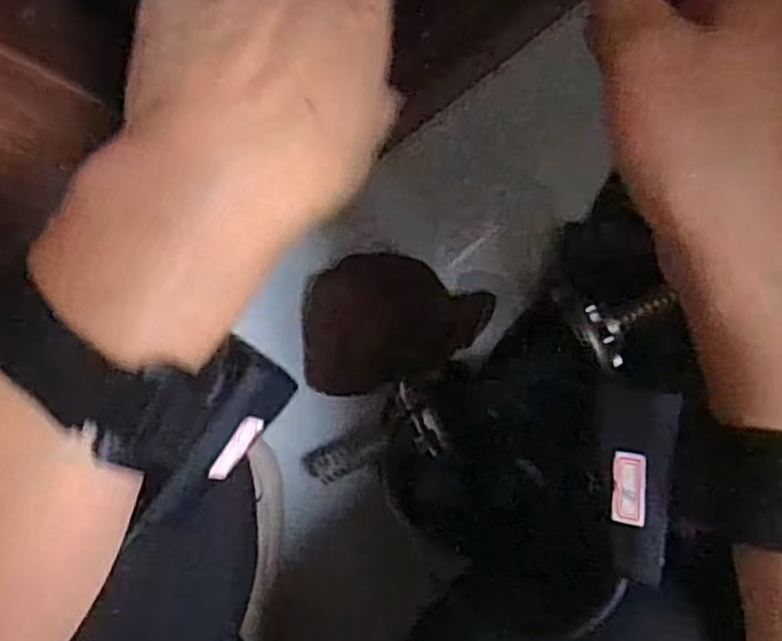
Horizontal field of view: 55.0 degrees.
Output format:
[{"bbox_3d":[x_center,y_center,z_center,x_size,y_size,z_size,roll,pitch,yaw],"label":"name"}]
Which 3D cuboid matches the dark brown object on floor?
[{"bbox_3d":[0.001,0.001,0.632,0.158,0.023,0.112,-5,92,6],"label":"dark brown object on floor"}]

